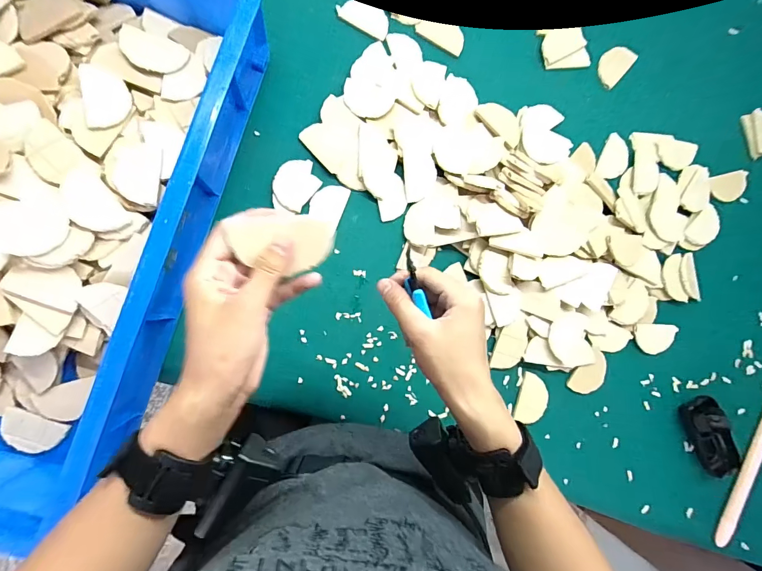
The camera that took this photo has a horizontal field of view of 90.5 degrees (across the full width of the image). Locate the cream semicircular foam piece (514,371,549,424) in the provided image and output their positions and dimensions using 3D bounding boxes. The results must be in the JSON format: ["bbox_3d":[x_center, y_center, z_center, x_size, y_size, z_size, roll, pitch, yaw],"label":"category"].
[{"bbox_3d":[0.212,0.158,0.524,0.043,0.008,0.066,19,84,-6],"label":"cream semicircular foam piece"}]

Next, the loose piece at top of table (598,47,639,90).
[{"bbox_3d":[0.357,-0.339,0.576,0.042,0.010,0.067,42,82,-3],"label":"loose piece at top of table"}]

